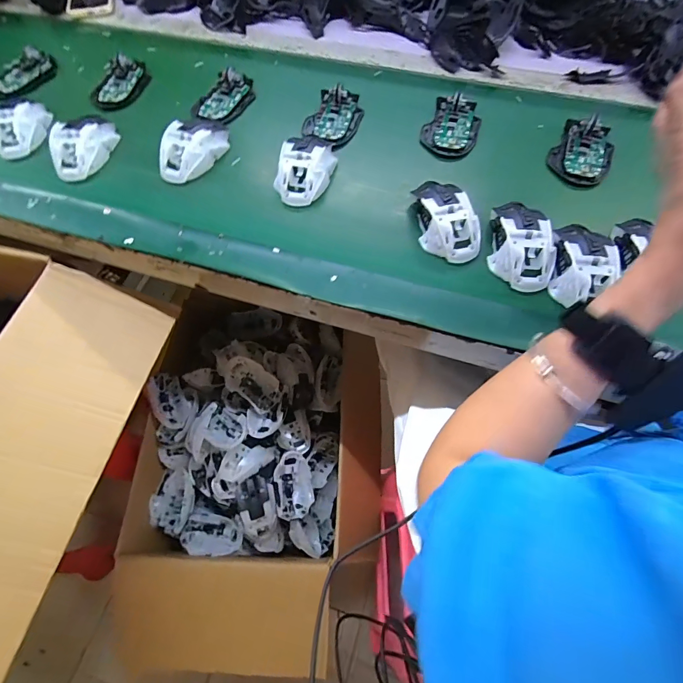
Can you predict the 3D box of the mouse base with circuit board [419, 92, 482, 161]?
[{"bbox_3d":[0.153,-0.297,0.522,0.074,0.031,0.105,15,66,8],"label":"mouse base with circuit board"}]

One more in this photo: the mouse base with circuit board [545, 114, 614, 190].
[{"bbox_3d":[0.316,-0.248,0.488,0.072,0.025,0.097,32,70,15],"label":"mouse base with circuit board"}]

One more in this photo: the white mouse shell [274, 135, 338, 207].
[{"bbox_3d":[-0.045,-0.229,0.479,0.067,0.035,0.120,15,66,8],"label":"white mouse shell"}]

